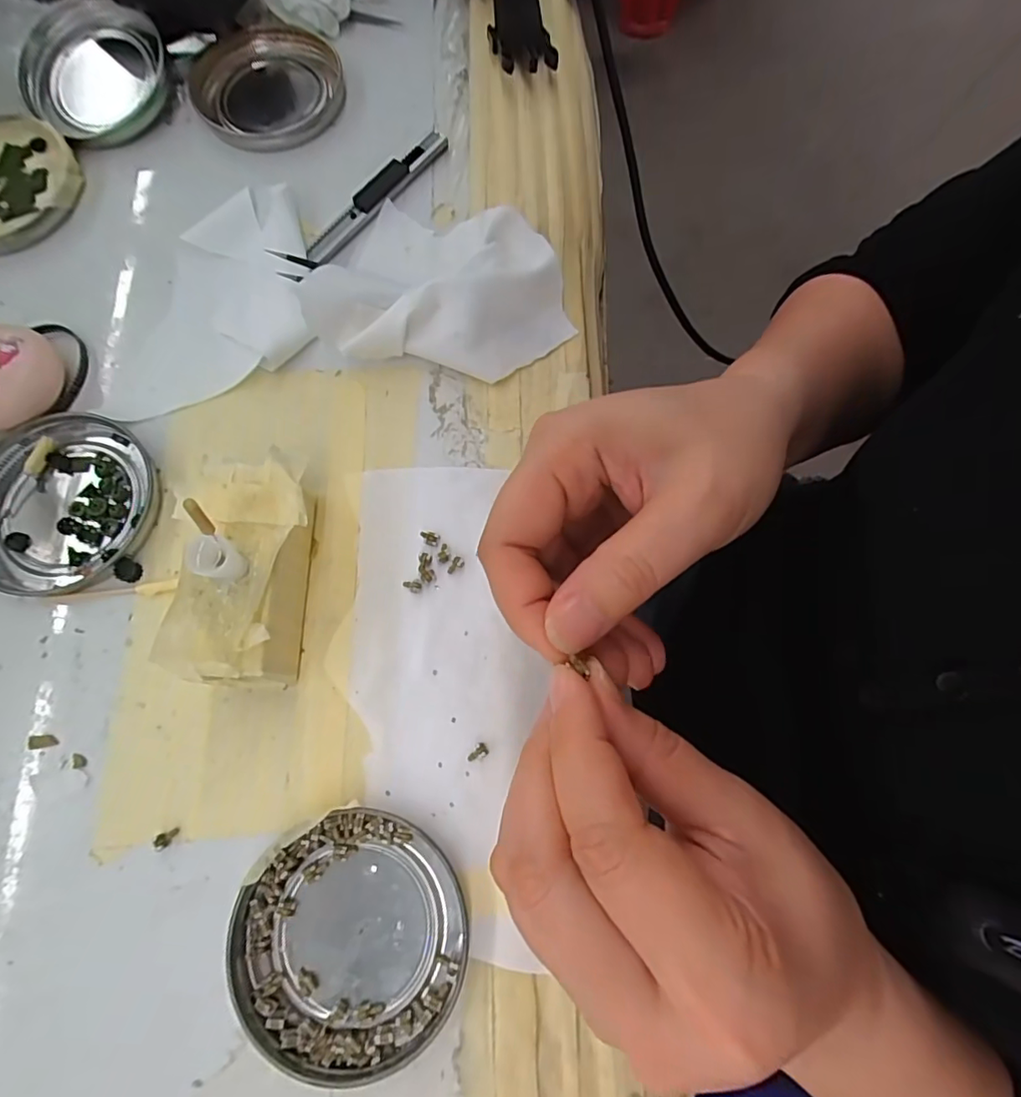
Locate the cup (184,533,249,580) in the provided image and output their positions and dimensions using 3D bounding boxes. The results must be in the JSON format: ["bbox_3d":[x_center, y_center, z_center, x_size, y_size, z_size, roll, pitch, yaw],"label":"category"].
[{"bbox_3d":[-0.098,0.004,0.186,0.011,0.022,0.013,17,75,6],"label":"cup"}]

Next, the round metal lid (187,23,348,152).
[{"bbox_3d":[-0.128,-0.248,0.294,0.078,0.012,0.076,0,75,1],"label":"round metal lid"}]

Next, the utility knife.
[{"bbox_3d":[-0.066,-0.177,0.275,0.013,0.009,0.094,38,79,10],"label":"utility knife"}]

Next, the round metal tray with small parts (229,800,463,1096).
[{"bbox_3d":[-0.054,0.135,0.191,0.076,0.010,0.076,0,75,1],"label":"round metal tray with small parts"}]

